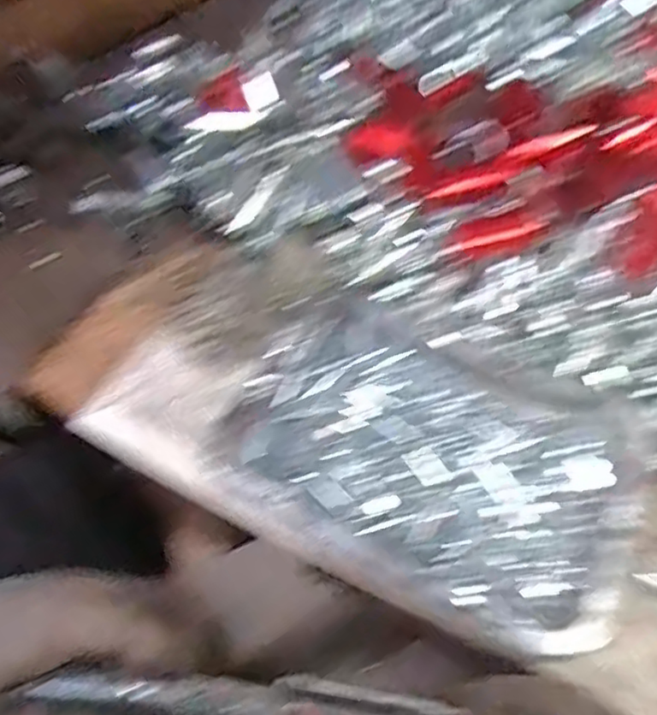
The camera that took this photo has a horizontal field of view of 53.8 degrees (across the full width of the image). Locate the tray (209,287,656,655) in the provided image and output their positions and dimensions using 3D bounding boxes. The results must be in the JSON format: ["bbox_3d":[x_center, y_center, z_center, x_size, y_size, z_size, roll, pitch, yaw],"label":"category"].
[{"bbox_3d":[0.069,0.066,0.425,0.255,0.021,0.174,25,58,15],"label":"tray"}]

